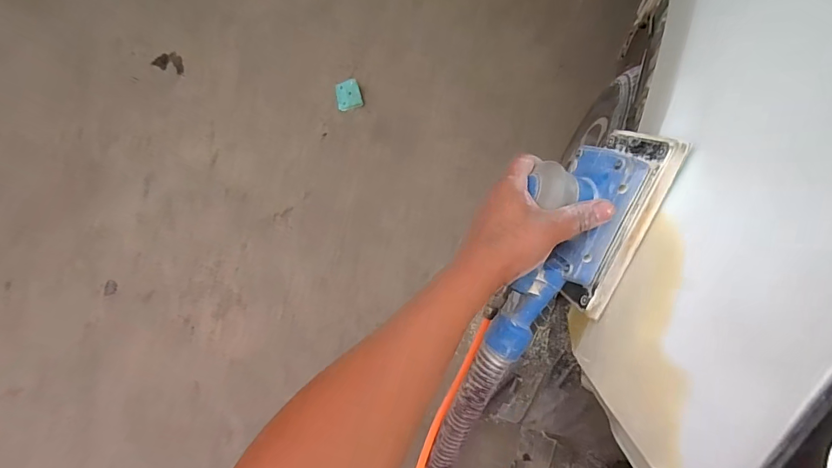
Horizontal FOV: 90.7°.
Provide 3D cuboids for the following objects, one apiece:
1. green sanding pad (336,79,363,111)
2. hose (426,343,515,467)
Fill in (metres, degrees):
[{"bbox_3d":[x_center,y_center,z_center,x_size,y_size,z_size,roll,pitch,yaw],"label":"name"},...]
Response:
[{"bbox_3d":[-0.218,-0.450,1.328,0.076,0.008,0.096,-15,72,-3],"label":"green sanding pad"},{"bbox_3d":[0.031,0.269,0.472,0.041,0.034,0.347,16,114,2],"label":"hose"}]

